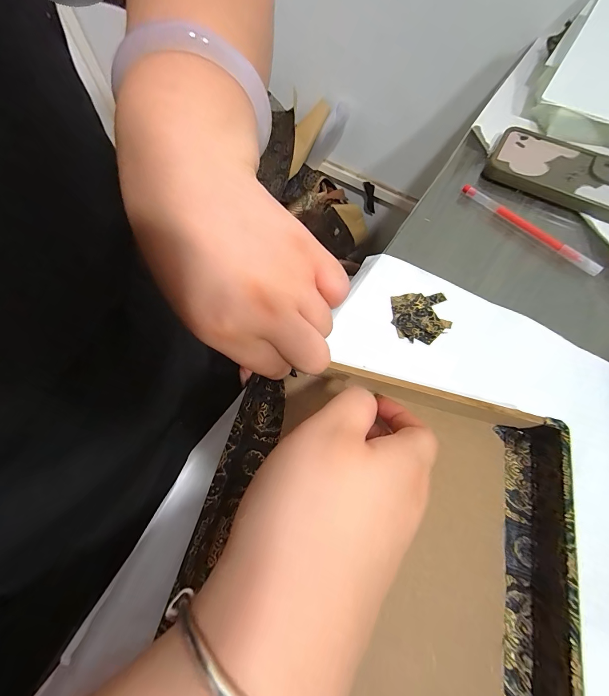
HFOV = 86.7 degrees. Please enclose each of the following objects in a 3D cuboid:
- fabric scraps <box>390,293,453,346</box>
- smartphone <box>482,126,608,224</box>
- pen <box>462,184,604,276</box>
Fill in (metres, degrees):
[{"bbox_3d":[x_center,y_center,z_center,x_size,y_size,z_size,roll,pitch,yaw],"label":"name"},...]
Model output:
[{"bbox_3d":[0.098,-0.025,0.271,0.047,0.005,0.045,-1,67,4],"label":"fabric scraps"},{"bbox_3d":[0.274,-0.175,0.331,0.160,0.020,0.078,31,69,13],"label":"smartphone"},{"bbox_3d":[0.212,-0.113,0.310,0.007,0.015,0.141,-39,72,-16],"label":"pen"}]

